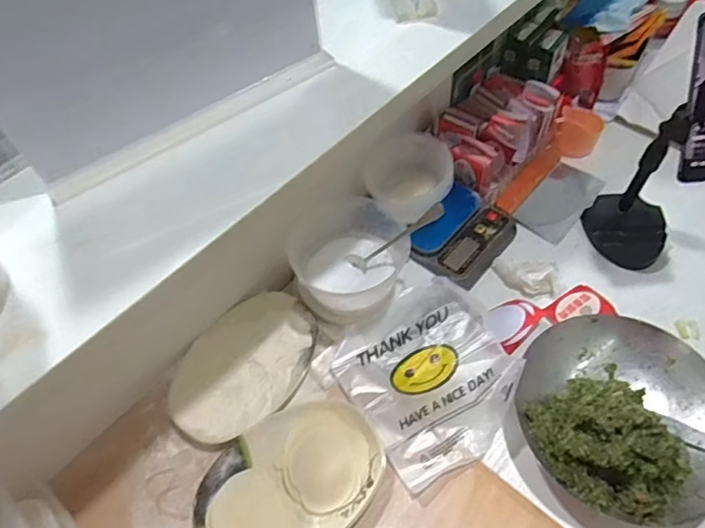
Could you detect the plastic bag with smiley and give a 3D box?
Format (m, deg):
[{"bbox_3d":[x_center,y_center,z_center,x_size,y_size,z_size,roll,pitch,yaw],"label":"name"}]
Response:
[{"bbox_3d":[0.097,0.129,0.608,0.194,0.034,0.199,-22,60,-18],"label":"plastic bag with smiley"}]

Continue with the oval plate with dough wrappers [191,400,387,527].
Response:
[{"bbox_3d":[-0.064,0.227,0.536,0.196,0.032,0.139,-31,58,-16],"label":"oval plate with dough wrappers"}]

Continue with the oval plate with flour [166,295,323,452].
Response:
[{"bbox_3d":[-0.129,0.121,0.624,0.138,0.019,0.200,26,61,21],"label":"oval plate with flour"}]

